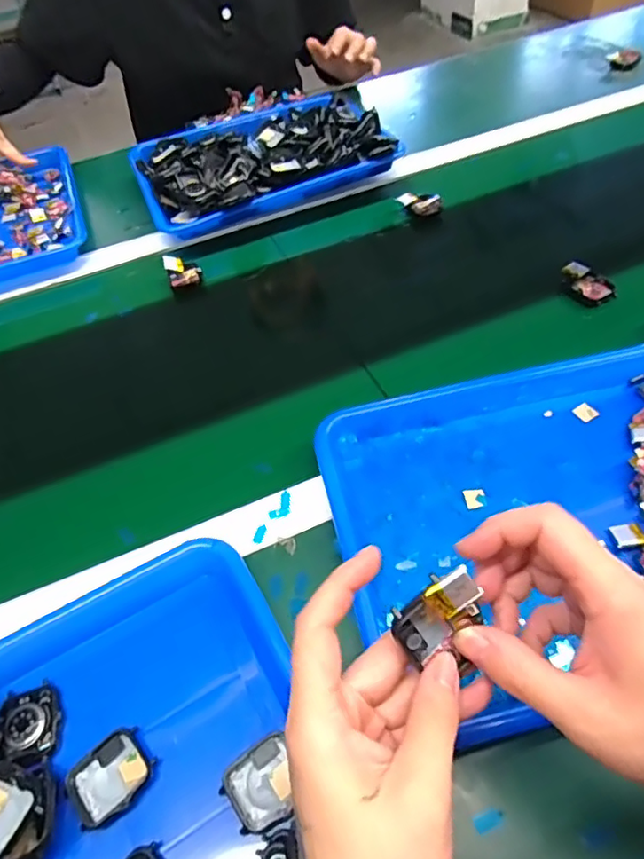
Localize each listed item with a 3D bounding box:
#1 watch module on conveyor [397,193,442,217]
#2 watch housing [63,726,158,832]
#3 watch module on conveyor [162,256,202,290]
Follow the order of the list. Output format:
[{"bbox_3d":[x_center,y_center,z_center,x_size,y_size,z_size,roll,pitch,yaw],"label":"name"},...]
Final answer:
[{"bbox_3d":[0.120,-0.283,0.698,0.056,0.017,0.028,27,59,24],"label":"watch module on conveyor"},{"bbox_3d":[-0.122,0.200,0.323,0.045,0.008,0.038,-35,57,-20],"label":"watch housing"},{"bbox_3d":[-0.162,-0.186,0.652,0.037,0.018,0.045,-20,53,-9],"label":"watch module on conveyor"}]

